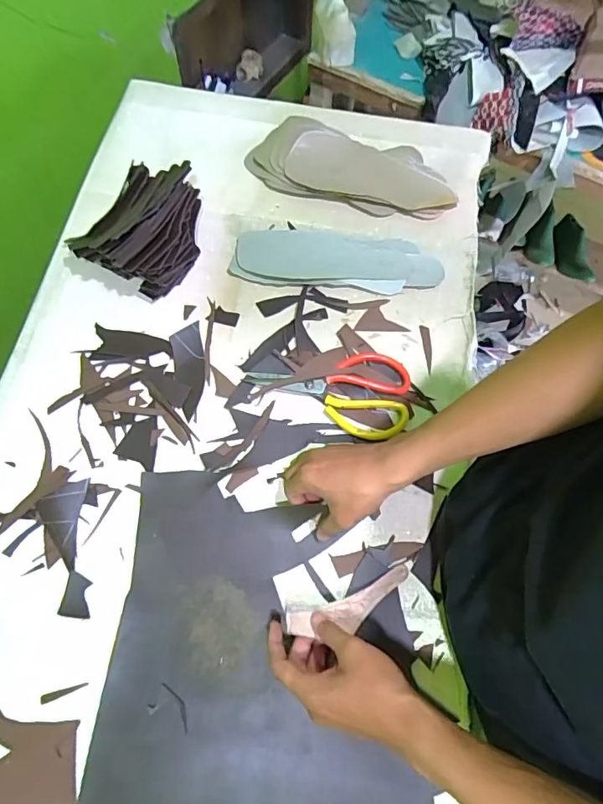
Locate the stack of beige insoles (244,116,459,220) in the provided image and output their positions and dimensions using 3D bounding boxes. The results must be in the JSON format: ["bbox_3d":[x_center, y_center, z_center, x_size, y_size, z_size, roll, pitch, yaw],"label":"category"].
[{"bbox_3d":[0.081,-0.370,0.742,0.322,0.042,0.129,13,68,3],"label":"stack of beige insoles"}]

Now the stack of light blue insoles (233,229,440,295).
[{"bbox_3d":[0.053,-0.211,0.683,0.300,0.026,0.098,3,68,-1],"label":"stack of light blue insoles"}]

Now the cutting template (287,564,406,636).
[{"bbox_3d":[0.054,0.214,0.491,0.150,0.009,0.037,-10,64,-27],"label":"cutting template"}]

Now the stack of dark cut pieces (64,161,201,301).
[{"bbox_3d":[-0.208,-0.243,0.639,0.149,0.094,0.172,23,69,6],"label":"stack of dark cut pieces"}]

